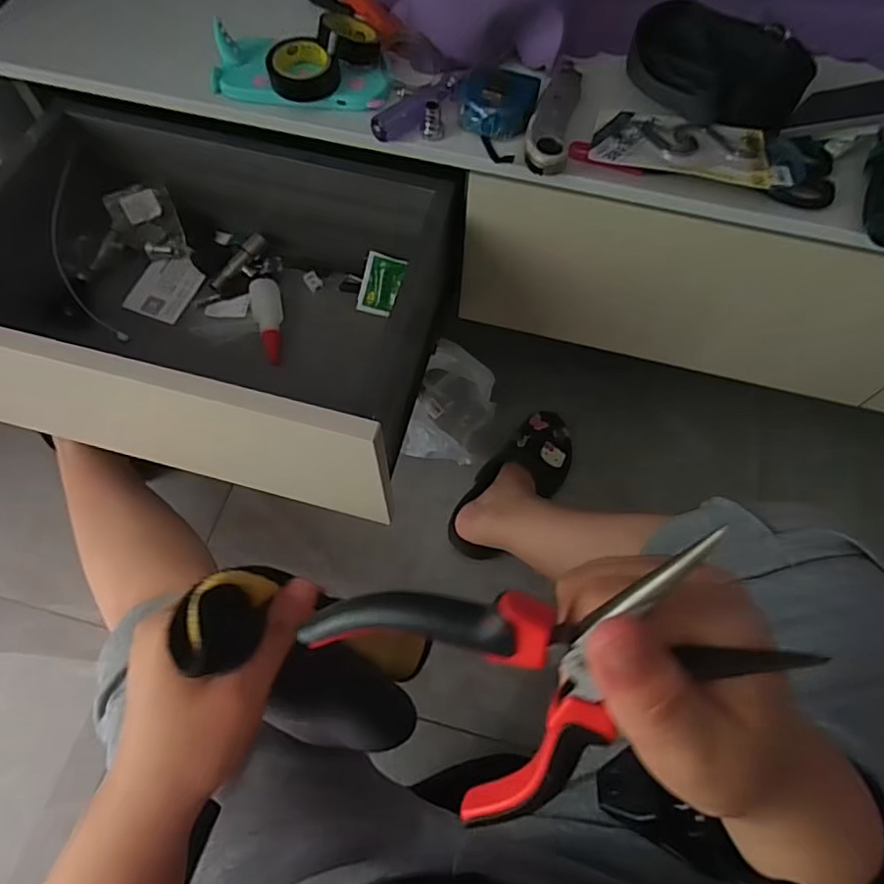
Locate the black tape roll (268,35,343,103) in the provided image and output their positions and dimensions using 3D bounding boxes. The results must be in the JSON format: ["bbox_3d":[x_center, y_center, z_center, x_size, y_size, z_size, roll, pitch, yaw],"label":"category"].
[{"bbox_3d":[-0.130,-0.349,0.530,0.062,0.027,0.062,1,65,-1],"label":"black tape roll"}]

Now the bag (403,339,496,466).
[{"bbox_3d":[0.019,-0.050,0.873,0.116,0.138,0.145,14,65,5],"label":"bag"}]

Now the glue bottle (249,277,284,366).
[{"bbox_3d":[-0.200,-0.142,0.659,0.034,0.020,0.110,-13,66,-8],"label":"glue bottle"}]

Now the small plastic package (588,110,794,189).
[{"bbox_3d":[0.220,-0.267,0.505,0.163,0.019,0.088,14,65,5],"label":"small plastic package"}]

